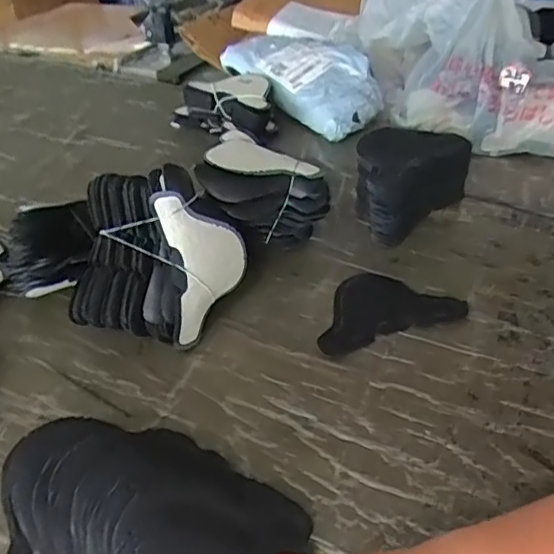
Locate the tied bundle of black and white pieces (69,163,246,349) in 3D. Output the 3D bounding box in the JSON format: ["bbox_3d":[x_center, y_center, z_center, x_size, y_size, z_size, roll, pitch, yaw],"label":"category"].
[{"bbox_3d":[-0.114,-0.020,0.529,0.145,0.121,0.118,8,42,16],"label":"tied bundle of black and white pieces"}]

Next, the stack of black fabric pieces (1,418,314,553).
[{"bbox_3d":[-0.092,0.161,0.366,0.203,0.053,0.153,22,46,28],"label":"stack of black fabric pieces"}]

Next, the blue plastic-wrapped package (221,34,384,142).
[{"bbox_3d":[0.036,-0.292,0.844,0.112,0.081,0.263,-29,45,-26],"label":"blue plastic-wrapped package"}]

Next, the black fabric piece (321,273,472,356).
[{"bbox_3d":[0.095,0.022,0.538,0.136,0.006,0.094,-14,41,-12],"label":"black fabric piece"}]

